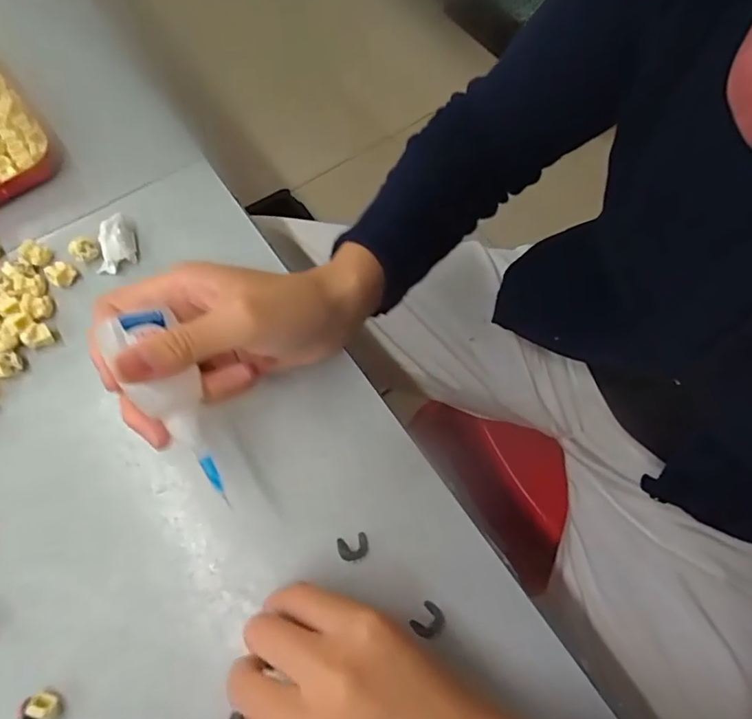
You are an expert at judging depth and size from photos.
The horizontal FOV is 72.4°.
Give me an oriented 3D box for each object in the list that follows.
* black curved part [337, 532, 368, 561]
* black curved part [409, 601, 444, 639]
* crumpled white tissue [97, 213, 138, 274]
[{"bbox_3d":[-0.012,0.100,0.274,0.016,0.004,0.012,-11,70,-7],"label":"black curved part"},{"bbox_3d":[0.027,0.134,0.262,0.014,0.004,0.016,38,72,12],"label":"black curved part"},{"bbox_3d":[-0.166,-0.075,0.331,0.021,0.017,0.037,5,69,0],"label":"crumpled white tissue"}]

